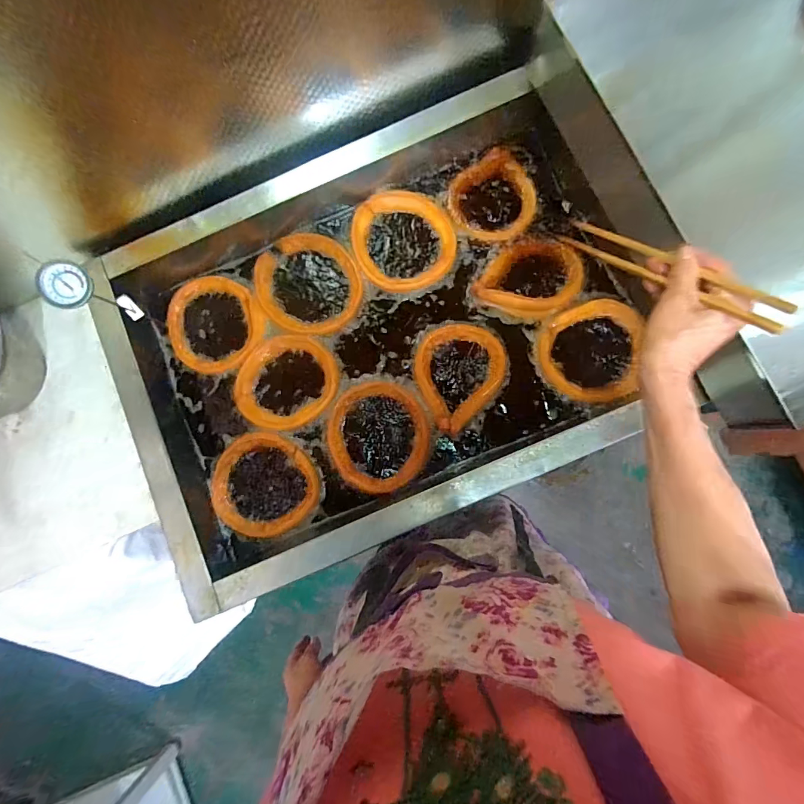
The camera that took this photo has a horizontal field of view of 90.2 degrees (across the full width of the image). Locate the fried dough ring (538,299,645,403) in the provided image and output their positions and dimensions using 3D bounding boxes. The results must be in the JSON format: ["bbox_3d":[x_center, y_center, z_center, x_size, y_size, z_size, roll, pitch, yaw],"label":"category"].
[{"bbox_3d":[0.288,-0.080,0.619,0.142,0.031,0.157,8,83,5],"label":"fried dough ring"}]

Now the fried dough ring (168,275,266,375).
[{"bbox_3d":[-0.324,-0.134,0.686,0.167,0.013,0.159,0,82,3],"label":"fried dough ring"}]

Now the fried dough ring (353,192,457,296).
[{"bbox_3d":[0.003,-0.272,0.674,0.171,0.017,0.172,0,82,3],"label":"fried dough ring"}]

